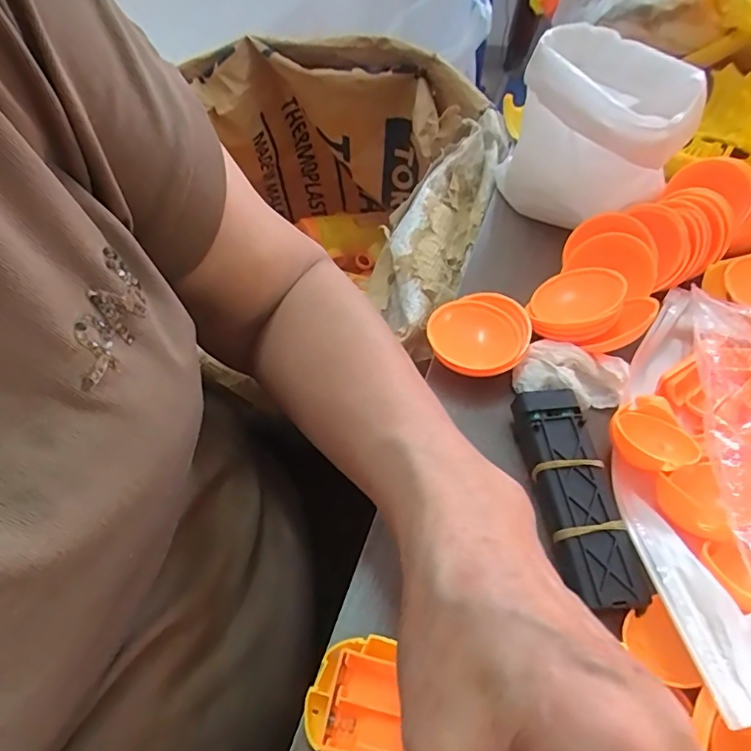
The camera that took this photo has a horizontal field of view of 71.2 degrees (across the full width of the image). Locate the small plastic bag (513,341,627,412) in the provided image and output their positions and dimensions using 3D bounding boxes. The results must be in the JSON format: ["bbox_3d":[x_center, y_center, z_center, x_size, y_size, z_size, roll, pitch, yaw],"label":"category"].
[{"bbox_3d":[0.113,-0.001,0.305,0.059,0.020,0.035,17,53,12],"label":"small plastic bag"}]

